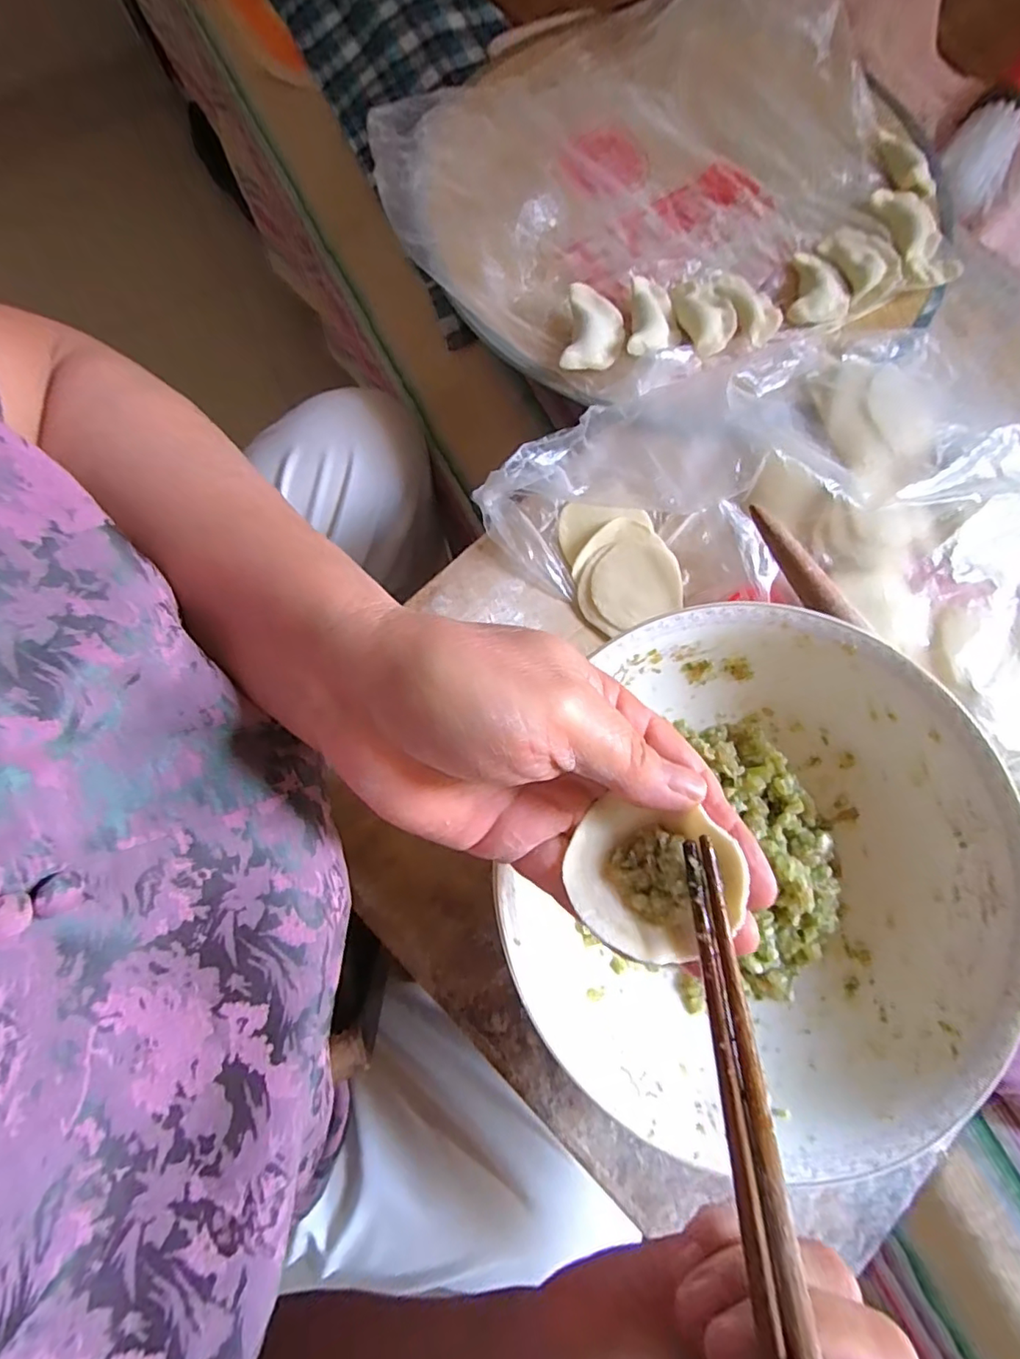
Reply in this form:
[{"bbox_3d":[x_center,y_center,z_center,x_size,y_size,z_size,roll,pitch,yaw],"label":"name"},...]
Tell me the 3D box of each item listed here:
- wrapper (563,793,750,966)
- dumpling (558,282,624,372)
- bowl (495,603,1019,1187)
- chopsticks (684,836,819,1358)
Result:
[{"bbox_3d":[0.044,0.064,0.180,0.049,0.022,0.045,5,80,2],"label":"wrapper"},{"bbox_3d":[0.051,-0.208,0.341,0.035,0.016,0.055,8,80,2],"label":"dumpling"},{"bbox_3d":[0.115,0.084,0.256,0.204,0.075,0.211,0,80,1],"label":"bowl"},{"bbox_3d":[0.068,0.160,0.139,0.013,0.008,0.231,-5,72,0],"label":"chopsticks"}]

